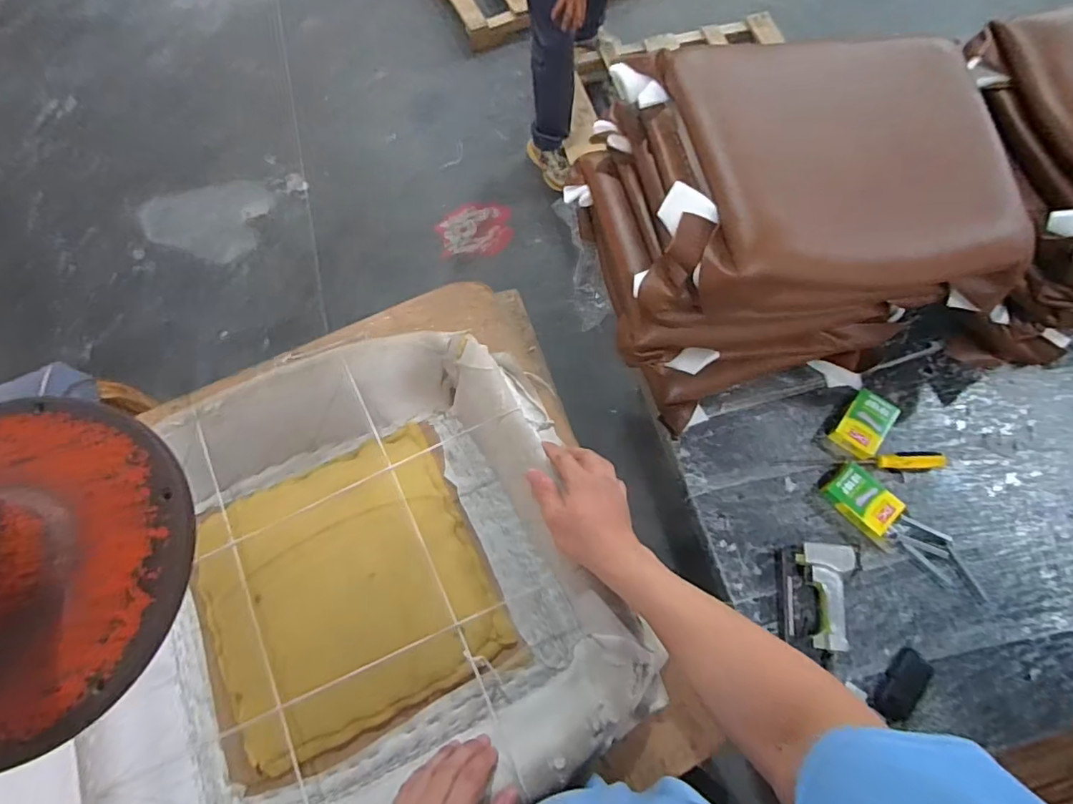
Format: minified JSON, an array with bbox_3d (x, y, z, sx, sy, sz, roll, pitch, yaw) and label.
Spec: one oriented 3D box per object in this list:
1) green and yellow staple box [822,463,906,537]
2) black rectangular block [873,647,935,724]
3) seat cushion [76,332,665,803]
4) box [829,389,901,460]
[{"bbox_3d":[0.561,0.166,0.944,0.113,0.036,0.078,43,76,14],"label":"green and yellow staple box"},{"bbox_3d":[0.575,0.445,0.865,0.053,0.013,0.107,40,75,13],"label":"black rectangular block"},{"bbox_3d":[-0.201,0.201,0.612,0.524,0.079,0.505,-20,72,-7],"label":"seat cushion"},{"bbox_3d":[0.591,0.037,0.986,0.073,0.029,0.120,37,75,12],"label":"box"}]

